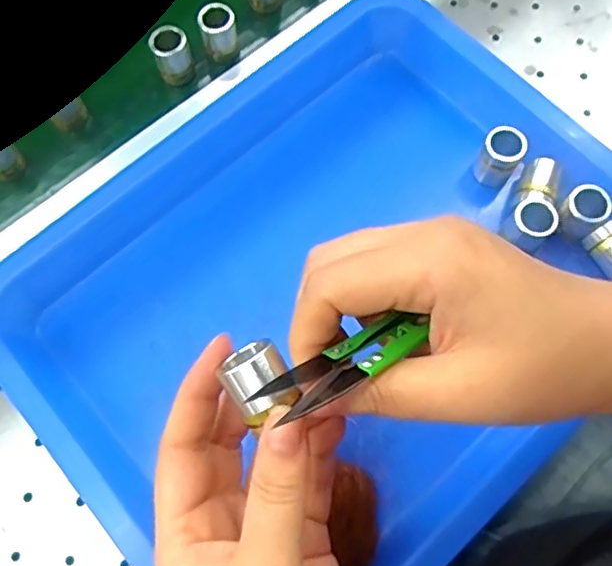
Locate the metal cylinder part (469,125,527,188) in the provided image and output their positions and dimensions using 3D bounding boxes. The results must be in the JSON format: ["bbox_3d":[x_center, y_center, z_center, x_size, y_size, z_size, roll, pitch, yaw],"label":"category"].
[{"bbox_3d":[0.112,-0.073,0.337,0.023,0.033,0.022,0,71,1],"label":"metal cylinder part"}]

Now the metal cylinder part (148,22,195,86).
[{"bbox_3d":[-0.087,-0.148,0.379,0.022,0.040,0.018,-20,72,-6],"label":"metal cylinder part"}]

